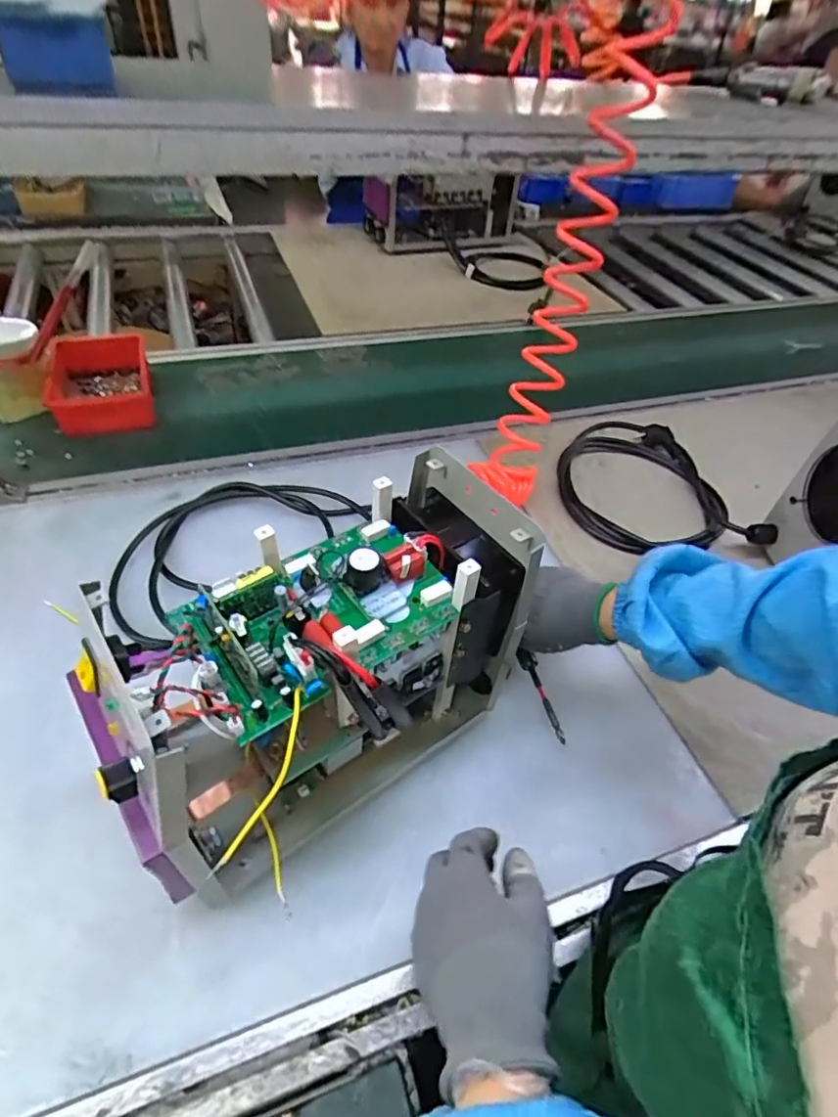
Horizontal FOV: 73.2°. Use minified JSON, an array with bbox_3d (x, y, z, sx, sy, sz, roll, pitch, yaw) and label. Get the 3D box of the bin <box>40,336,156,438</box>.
[{"bbox_3d":[-0.498,-0.272,0.888,0.142,0.060,0.228,-11,47,-17],"label":"bin"}]

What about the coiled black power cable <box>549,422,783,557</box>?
[{"bbox_3d":[0.331,-0.119,0.826,0.256,0.039,0.296,4,45,-2],"label":"coiled black power cable"}]

